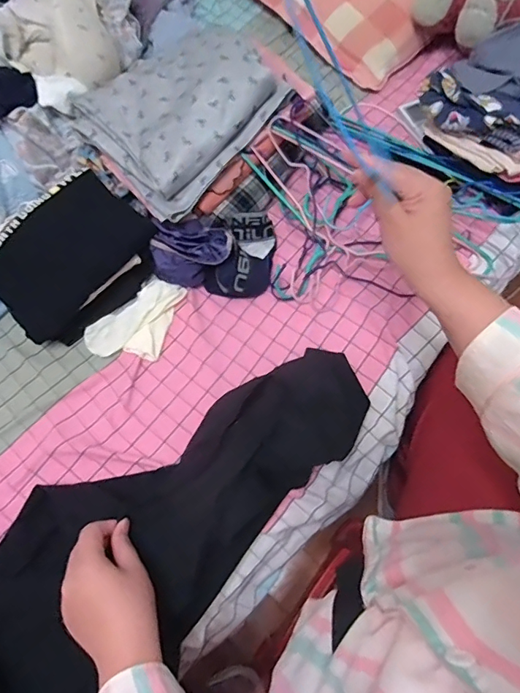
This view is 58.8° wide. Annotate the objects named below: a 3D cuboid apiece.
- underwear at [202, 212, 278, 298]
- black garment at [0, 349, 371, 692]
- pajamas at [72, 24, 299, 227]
[{"bbox_3d":[-0.023,-0.139,0.715,0.093,0.045,0.147,20,69,10],"label":"underwear"},{"bbox_3d":[-0.117,0.215,0.545,0.623,0.066,0.241,-40,71,-15],"label":"black garment"},{"bbox_3d":[-0.126,-0.368,0.708,0.231,0.051,0.273,43,93,10],"label":"pajamas"}]

